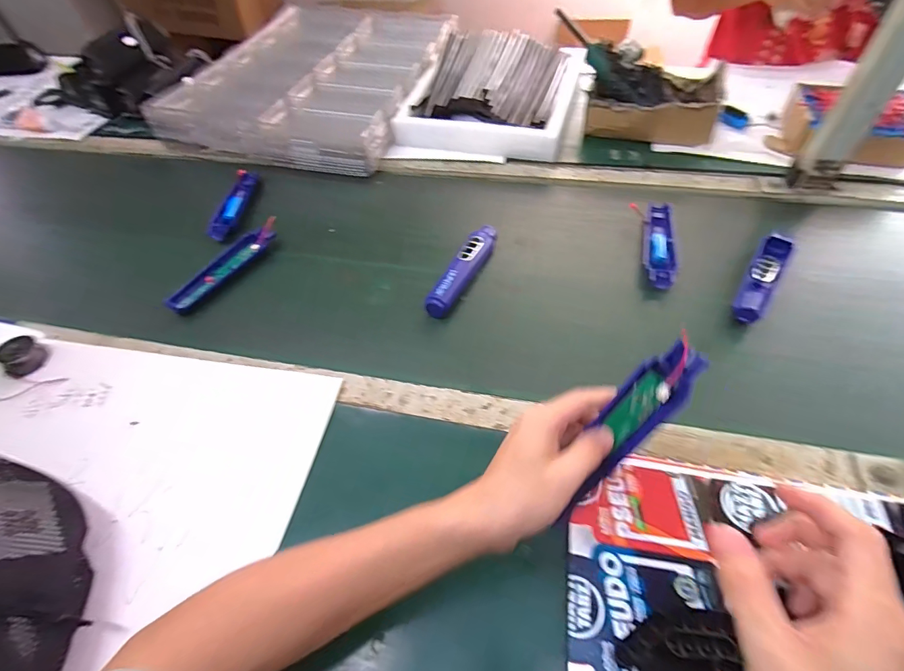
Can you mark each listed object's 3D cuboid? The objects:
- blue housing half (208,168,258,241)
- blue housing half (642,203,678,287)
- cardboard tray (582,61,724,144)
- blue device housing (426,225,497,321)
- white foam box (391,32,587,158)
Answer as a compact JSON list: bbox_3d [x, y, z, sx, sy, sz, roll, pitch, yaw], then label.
[{"bbox_3d":[-0.348,-0.210,0.690,0.032,0.018,0.162,-3,52,1],"label":"blue housing half"},{"bbox_3d":[0.277,-0.123,0.584,0.040,0.027,0.163,10,54,11],"label":"blue housing half"},{"bbox_3d":[0.350,-0.415,0.743,0.200,0.075,0.188,17,55,16],"label":"cardboard tray"},{"bbox_3d":[0.019,-0.091,0.574,0.030,0.031,0.174,21,56,18],"label":"blue device housing"},{"bbox_3d":[0.087,-0.463,0.825,0.279,0.065,0.371,12,54,12],"label":"white foam box"}]

